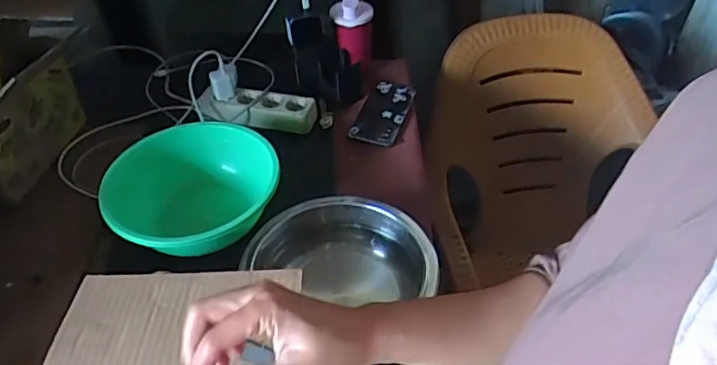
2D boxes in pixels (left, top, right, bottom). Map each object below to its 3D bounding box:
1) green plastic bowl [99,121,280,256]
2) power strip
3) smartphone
[{"bbox_3d":[-0.220,0.019,0.764,0.235,0.088,0.207,-32,53,-29],"label":"green plastic bowl"},{"bbox_3d":[-0.173,-0.128,0.949,0.202,0.034,0.060,6,44,5],"label":"power strip"},{"bbox_3d":[0.044,-0.123,0.967,0.080,0.016,0.162,14,46,13],"label":"smartphone"}]

